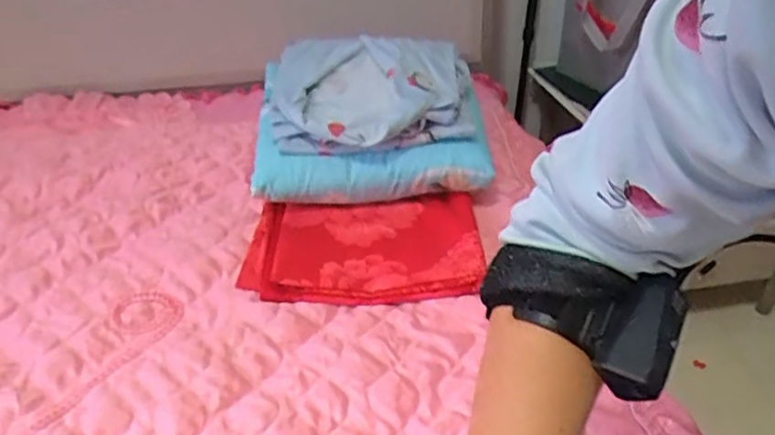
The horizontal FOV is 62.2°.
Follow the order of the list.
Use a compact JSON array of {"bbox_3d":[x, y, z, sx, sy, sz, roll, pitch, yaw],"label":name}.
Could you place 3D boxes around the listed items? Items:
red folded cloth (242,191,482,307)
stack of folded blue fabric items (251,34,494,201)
[{"bbox_3d":[-0.035,0.034,0.876,0.321,0.030,0.187,-1,36,3],"label":"red folded cloth"},{"bbox_3d":[-0.028,-0.174,0.990,0.327,0.130,0.288,-2,37,0],"label":"stack of folded blue fabric items"}]

